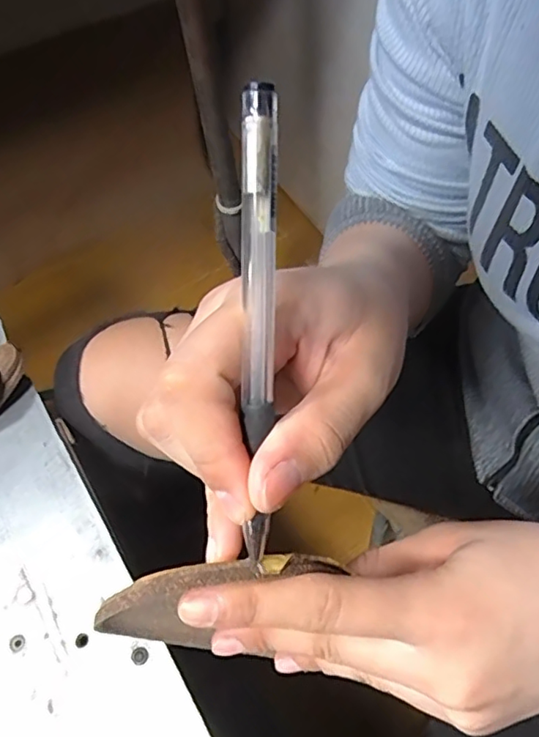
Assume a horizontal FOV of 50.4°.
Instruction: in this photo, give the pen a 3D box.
[{"bbox_3d":[-0.003,-0.007,0.159,0.009,0.131,0.007,2,14,6],"label":"pen"}]

